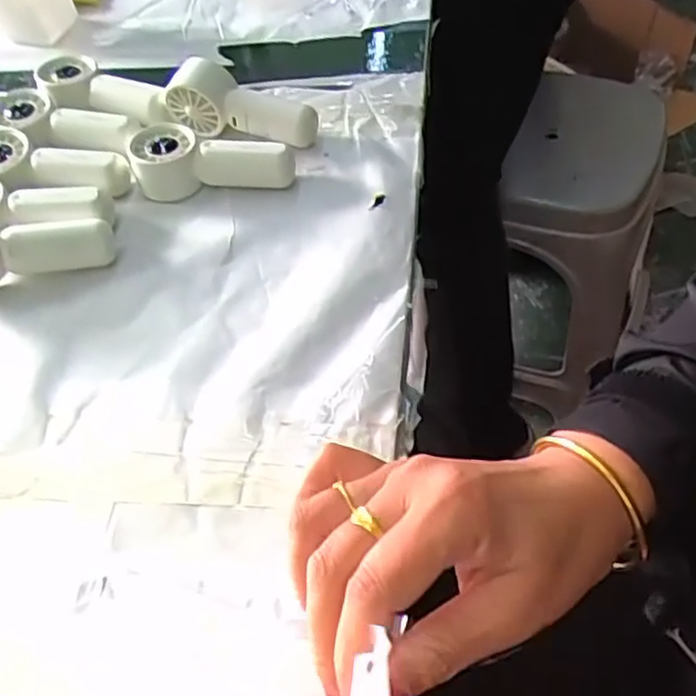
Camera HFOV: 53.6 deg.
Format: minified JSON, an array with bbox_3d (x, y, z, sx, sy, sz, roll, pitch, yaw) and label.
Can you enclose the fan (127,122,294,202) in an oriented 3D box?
[{"bbox_3d":[-0.093,-0.132,0.478,0.107,0.033,0.040,-6,53,1],"label":"fan"}]

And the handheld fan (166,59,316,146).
[{"bbox_3d":[-0.076,-0.178,0.498,0.105,0.045,0.033,10,55,13],"label":"handheld fan"}]

